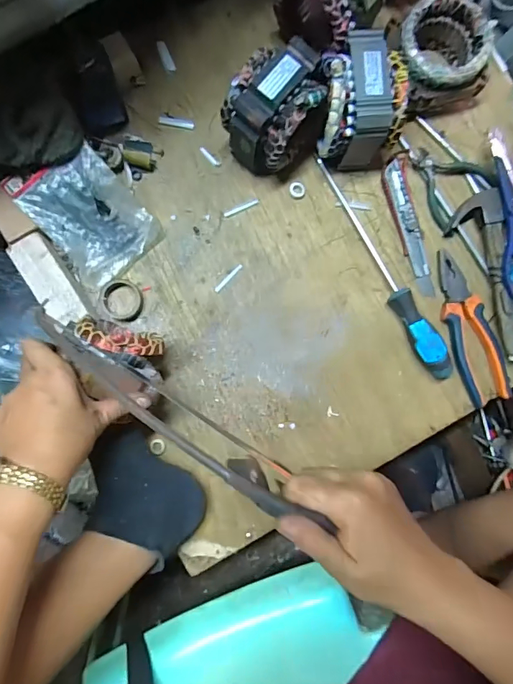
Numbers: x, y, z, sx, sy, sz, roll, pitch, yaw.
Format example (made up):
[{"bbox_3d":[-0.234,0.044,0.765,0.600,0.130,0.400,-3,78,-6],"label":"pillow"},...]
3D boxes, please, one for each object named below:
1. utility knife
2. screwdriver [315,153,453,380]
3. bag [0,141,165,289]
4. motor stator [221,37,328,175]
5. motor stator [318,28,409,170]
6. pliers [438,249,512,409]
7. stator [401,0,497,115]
[{"bbox_3d":[0.184,-0.142,0.521,0.035,0.015,0.174,-13,87,-3],"label":"utility knife"},{"bbox_3d":[0.149,-0.090,0.503,0.035,0.033,0.298,-28,88,-4],"label":"screwdriver"},{"bbox_3d":[-0.184,-0.142,0.481,0.104,0.016,0.136,-38,111,-6],"label":"bag"},{"bbox_3d":[0.021,-0.247,0.473,0.103,0.110,0.080,-41,89,-4],"label":"motor stator"},{"bbox_3d":[0.109,-0.259,0.478,0.083,0.108,0.104,-3,87,-3],"label":"motor stator"},{"bbox_3d":[0.253,-0.017,0.514,0.052,0.015,0.184,-18,88,-4],"label":"pliers"},{"bbox_3d":[0.214,-0.333,0.507,0.099,0.068,0.097,0,87,-3],"label":"stator"}]

